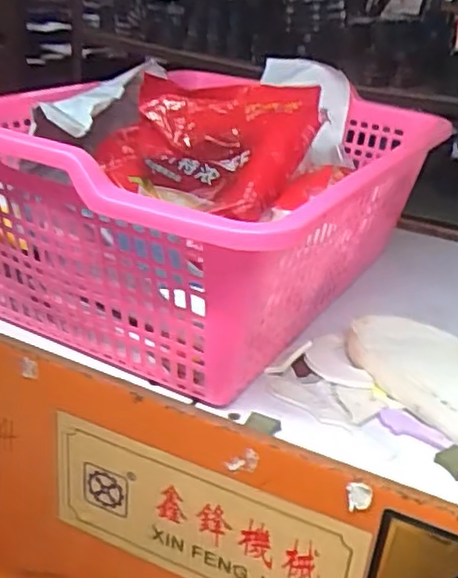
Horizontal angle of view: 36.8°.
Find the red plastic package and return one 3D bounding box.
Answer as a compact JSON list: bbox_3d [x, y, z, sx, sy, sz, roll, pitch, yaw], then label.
[{"bbox_3d":[-0.009,-0.160,0.745,0.246,0.105,0.135,12,26,14],"label":"red plastic package"}]

